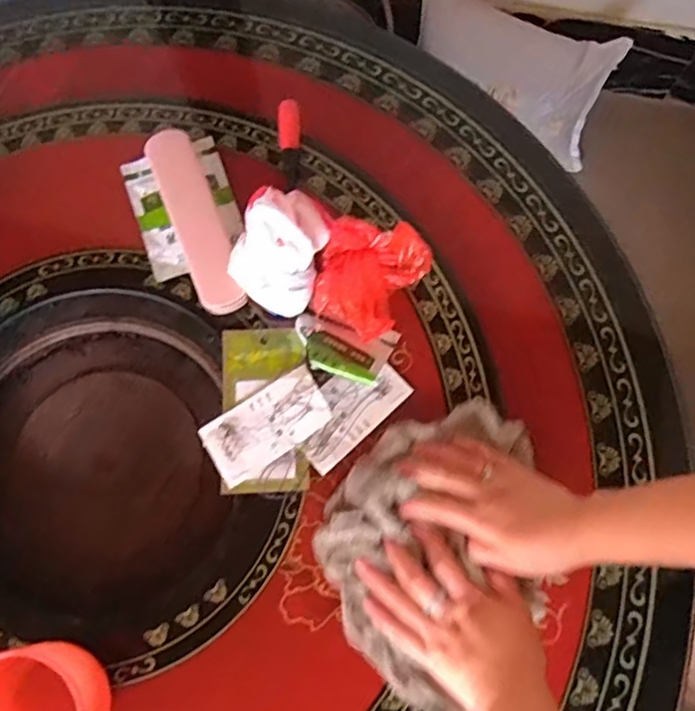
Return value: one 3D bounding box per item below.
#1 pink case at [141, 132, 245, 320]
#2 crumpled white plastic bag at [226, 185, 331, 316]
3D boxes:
[{"bbox_3d":[-0.151,-0.135,0.611,0.051,0.022,0.198,-23,77,-6],"label":"pink case"},{"bbox_3d":[-0.062,-0.101,0.563,0.082,0.085,0.100,25,78,7],"label":"crumpled white plastic bag"}]

